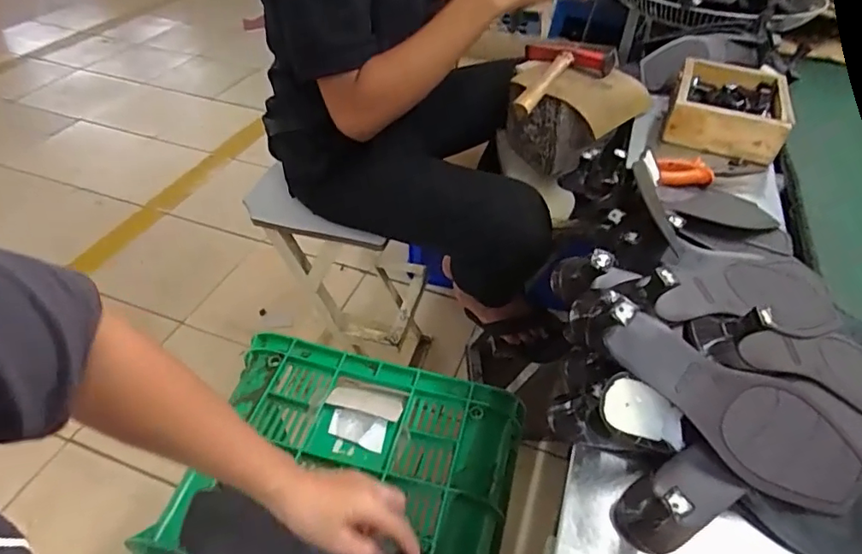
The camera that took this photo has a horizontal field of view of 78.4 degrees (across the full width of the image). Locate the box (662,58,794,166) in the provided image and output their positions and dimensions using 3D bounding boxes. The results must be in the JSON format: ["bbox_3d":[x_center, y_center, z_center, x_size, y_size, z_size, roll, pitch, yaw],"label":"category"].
[{"bbox_3d":[0.451,-0.260,0.803,0.153,0.054,0.211,20,47,16],"label":"box"}]

